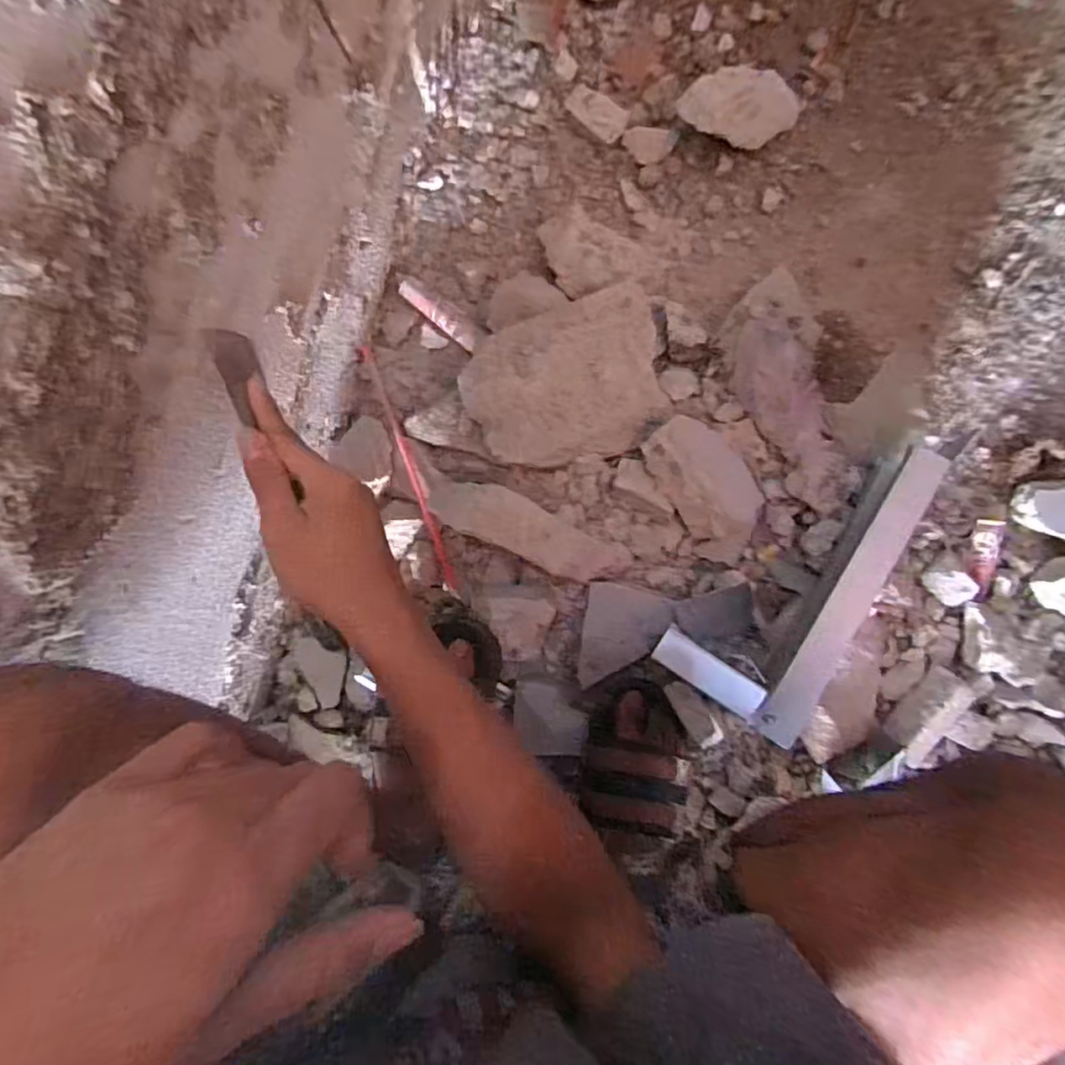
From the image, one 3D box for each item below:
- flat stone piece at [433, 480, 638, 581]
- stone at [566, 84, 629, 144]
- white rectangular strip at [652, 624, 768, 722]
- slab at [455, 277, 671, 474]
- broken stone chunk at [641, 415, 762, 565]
[{"bbox_3d":[-0.004,-0.004,0.604,0.206,0.086,0.055,24,97,4],"label":"flat stone piece"},{"bbox_3d":[0.063,-0.420,0.631,0.065,0.024,0.030,33,97,-1],"label":"stone"},{"bbox_3d":[0.162,0.129,0.576,0.102,0.010,0.033,34,98,27],"label":"white rectangular strip"},{"bbox_3d":[0.034,-0.139,0.608,0.194,0.044,0.146,-20,92,8],"label":"slab"},{"bbox_3d":[0.172,-0.043,0.613,0.078,0.051,0.149,-32,91,8],"label":"broken stone chunk"}]

